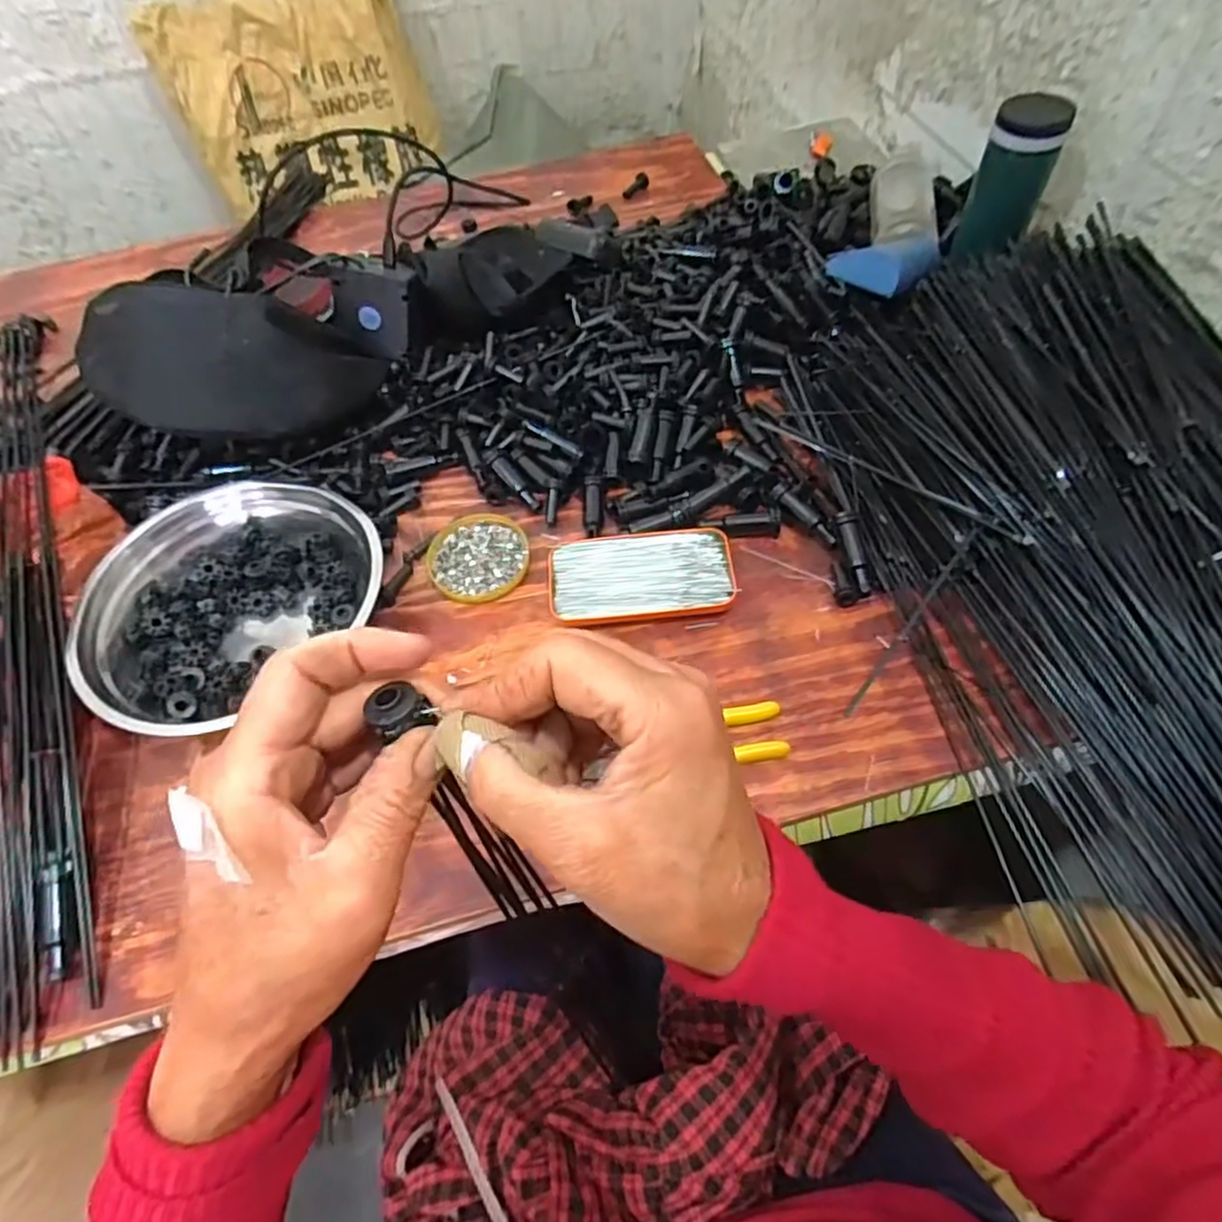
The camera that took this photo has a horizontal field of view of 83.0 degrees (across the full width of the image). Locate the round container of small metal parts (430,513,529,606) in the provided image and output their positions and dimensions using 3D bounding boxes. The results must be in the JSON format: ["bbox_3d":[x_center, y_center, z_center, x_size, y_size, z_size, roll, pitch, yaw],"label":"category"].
[{"bbox_3d":[-0.112,-0.046,0.582,0.084,0.007,0.083,0,58,4],"label":"round container of small metal parts"}]

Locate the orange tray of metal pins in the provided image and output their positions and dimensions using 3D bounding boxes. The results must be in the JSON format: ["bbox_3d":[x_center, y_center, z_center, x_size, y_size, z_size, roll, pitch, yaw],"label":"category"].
[{"bbox_3d":[0.024,-0.028,0.553,0.143,0.018,0.078,-8,58,-1],"label":"orange tray of metal pins"}]

